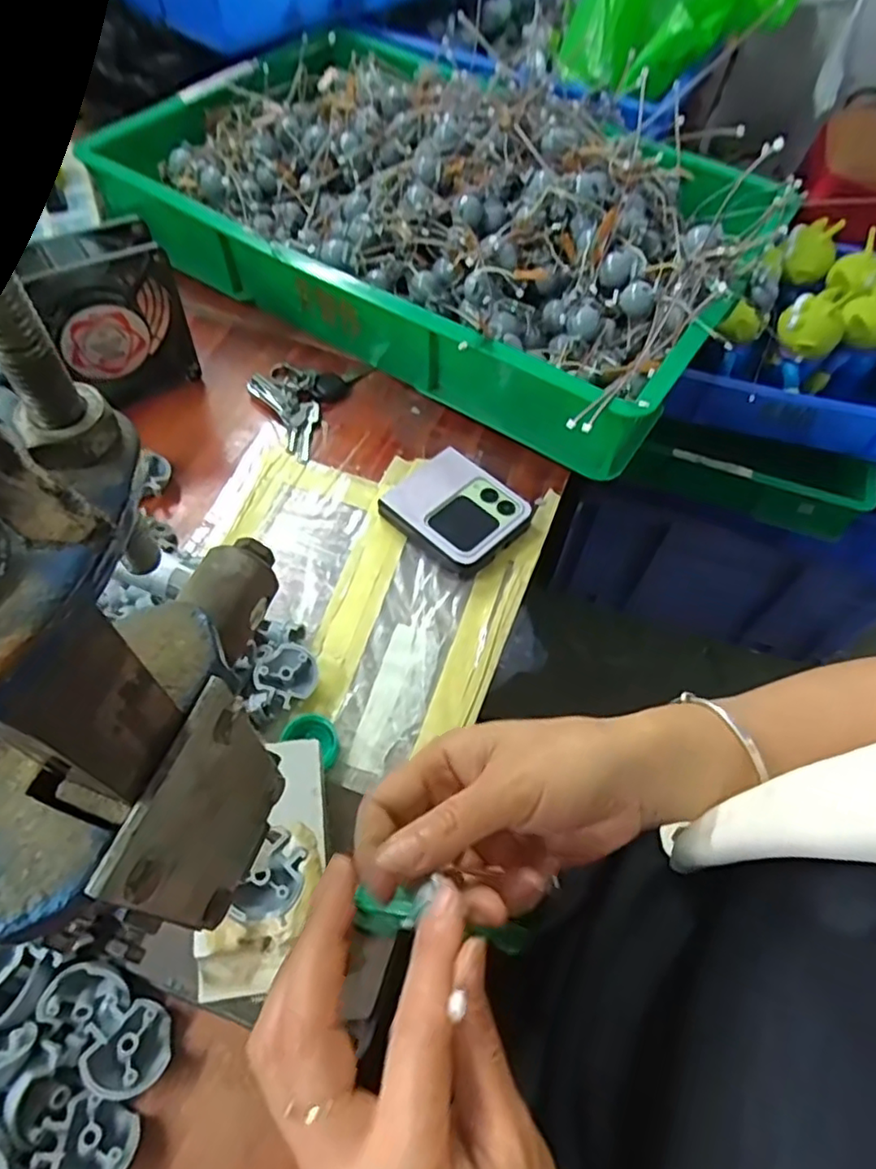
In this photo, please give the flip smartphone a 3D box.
[{"bbox_3d":[0.013,-0.053,0.462,0.086,0.020,0.076,38,64,21],"label":"flip smartphone"}]

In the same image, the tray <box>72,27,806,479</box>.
[{"bbox_3d":[-0.006,-0.354,0.593,0.551,0.114,0.357,30,61,17],"label":"tray"}]

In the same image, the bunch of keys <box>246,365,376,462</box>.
[{"bbox_3d":[-0.113,-0.158,0.529,0.078,0.017,0.113,23,59,13],"label":"bunch of keys"}]

